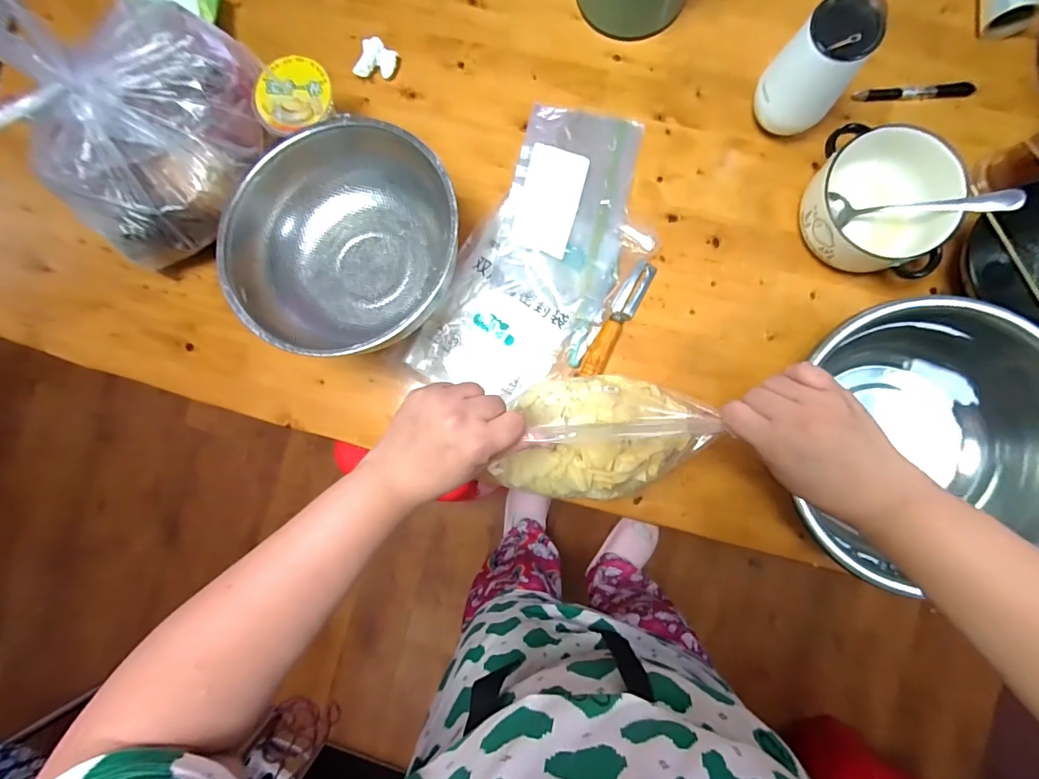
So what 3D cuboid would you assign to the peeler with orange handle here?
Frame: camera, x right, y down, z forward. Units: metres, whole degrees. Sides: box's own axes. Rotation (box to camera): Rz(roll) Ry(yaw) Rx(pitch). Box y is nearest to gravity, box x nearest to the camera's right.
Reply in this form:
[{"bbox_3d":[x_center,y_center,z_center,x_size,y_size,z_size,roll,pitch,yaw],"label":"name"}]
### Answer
[{"bbox_3d":[0.124,-0.088,0.563,0.029,0.019,0.159,28,90,4],"label":"peeler with orange handle"}]

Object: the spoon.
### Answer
[{"bbox_3d":[0.448,-0.204,0.510,0.165,0.034,0.037,11,88,32],"label":"spoon"}]

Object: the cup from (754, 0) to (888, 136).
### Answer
[{"bbox_3d":[0.322,-0.346,0.499,0.084,0.143,0.072,39,90,4],"label":"cup"}]

